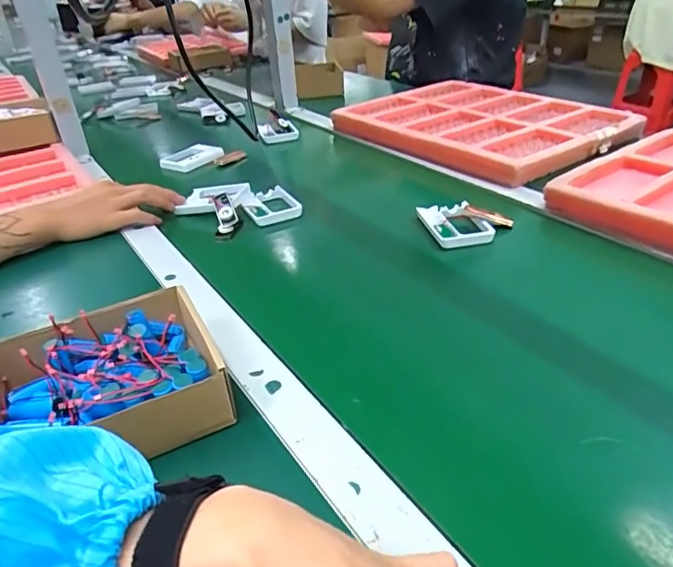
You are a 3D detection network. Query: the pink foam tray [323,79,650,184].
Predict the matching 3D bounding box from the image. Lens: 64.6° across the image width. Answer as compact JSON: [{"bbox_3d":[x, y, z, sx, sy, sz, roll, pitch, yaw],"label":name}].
[{"bbox_3d":[0.238,-0.289,0.934,0.335,0.029,0.447,-26,39,-28],"label":"pink foam tray"}]

